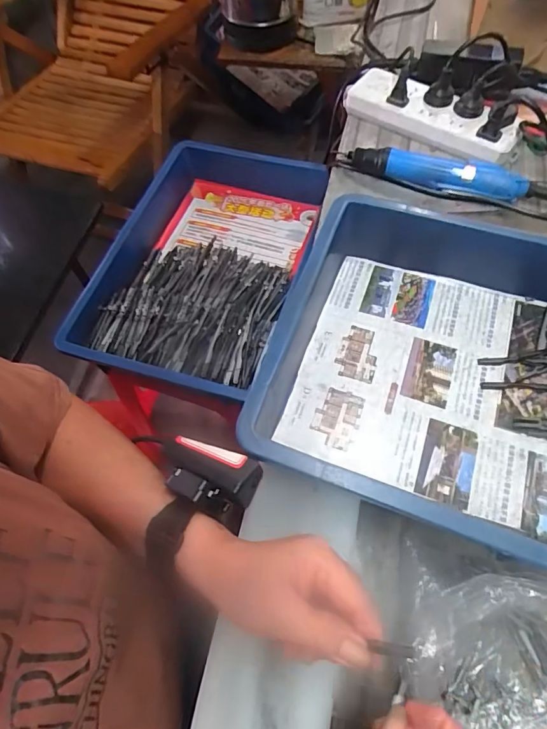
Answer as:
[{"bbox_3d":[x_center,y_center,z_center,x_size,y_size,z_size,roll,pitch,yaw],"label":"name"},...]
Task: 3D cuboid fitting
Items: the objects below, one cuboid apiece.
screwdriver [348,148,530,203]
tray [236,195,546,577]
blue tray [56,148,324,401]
[{"bbox_3d":[0.194,-0.232,0.532,0.205,0.032,0.045,15,66,10],"label":"screwdriver"},{"bbox_3d":[0.226,0.024,0.369,0.434,0.083,0.282,18,66,12],"label":"tray"},{"bbox_3d":[-0.098,-0.155,0.677,0.286,0.082,0.424,14,64,11],"label":"blue tray"}]

